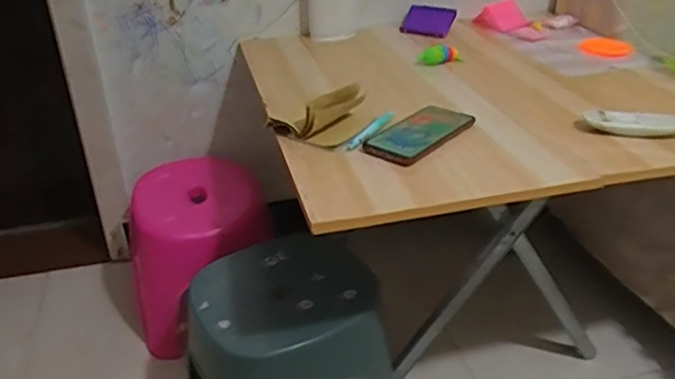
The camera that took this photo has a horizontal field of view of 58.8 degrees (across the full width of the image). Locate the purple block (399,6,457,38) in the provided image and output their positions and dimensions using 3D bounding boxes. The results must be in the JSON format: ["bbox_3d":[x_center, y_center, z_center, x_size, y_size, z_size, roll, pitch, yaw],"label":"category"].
[{"bbox_3d":[0.182,-0.338,1.199,0.105,0.017,0.072,13,73,26],"label":"purple block"}]

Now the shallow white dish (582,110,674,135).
[{"bbox_3d":[0.386,-0.087,0.776,0.123,0.021,0.027,5,32,9],"label":"shallow white dish"}]

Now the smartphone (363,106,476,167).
[{"bbox_3d":[0.109,-0.076,0.785,0.080,0.009,0.167,23,38,33],"label":"smartphone"}]

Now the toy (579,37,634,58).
[{"bbox_3d":[0.492,-0.261,1.096,0.086,0.012,0.084,13,34,21],"label":"toy"}]

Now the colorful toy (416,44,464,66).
[{"bbox_3d":[0.175,-0.229,1.027,0.076,0.026,0.031,-13,34,-21],"label":"colorful toy"}]

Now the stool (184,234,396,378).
[{"bbox_3d":[-0.089,0.265,0.934,0.254,0.278,0.237,-20,37,-29],"label":"stool"}]

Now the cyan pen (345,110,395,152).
[{"bbox_3d":[0.045,-0.079,0.793,0.015,0.012,0.114,18,35,27],"label":"cyan pen"}]

